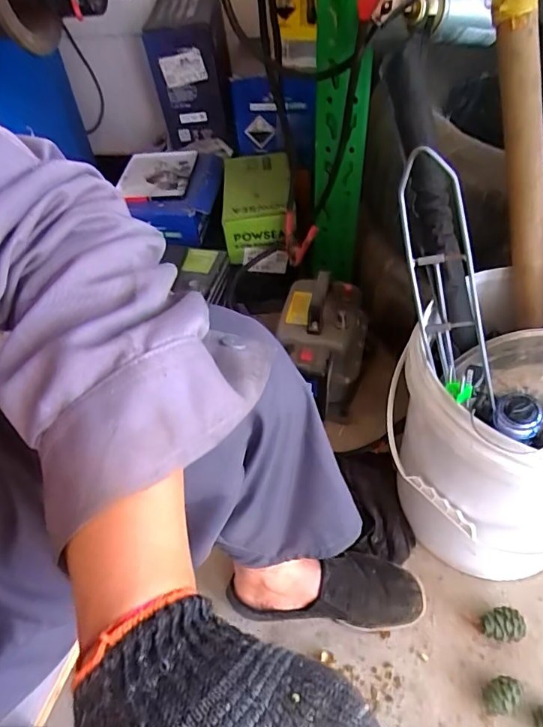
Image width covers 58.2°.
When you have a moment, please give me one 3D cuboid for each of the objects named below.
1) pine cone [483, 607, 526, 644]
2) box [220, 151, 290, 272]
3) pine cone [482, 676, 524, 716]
[{"bbox_3d":[0.304,0.343,0.640,0.049,0.033,0.036,5,48,10],"label":"pine cone"},{"bbox_3d":[-0.028,-0.314,1.022,0.132,0.135,0.243,-3,48,2],"label":"box"},{"bbox_3d":[0.279,0.402,0.591,0.042,0.037,0.033,-20,49,-14],"label":"pine cone"}]

